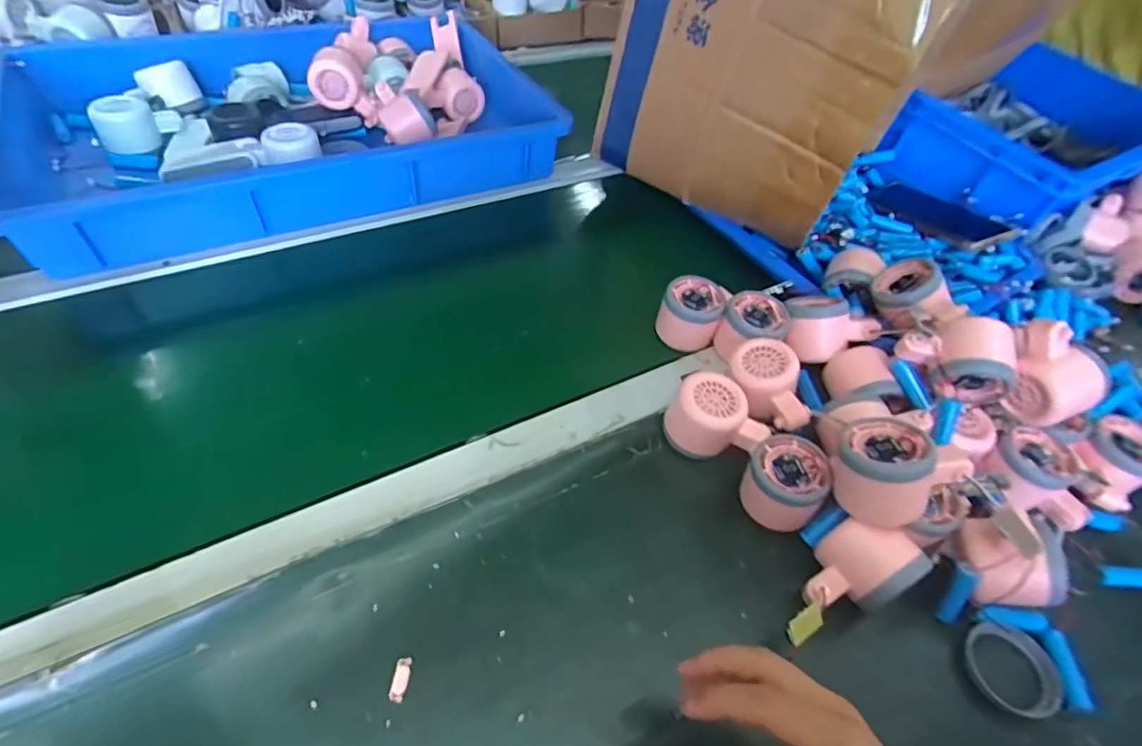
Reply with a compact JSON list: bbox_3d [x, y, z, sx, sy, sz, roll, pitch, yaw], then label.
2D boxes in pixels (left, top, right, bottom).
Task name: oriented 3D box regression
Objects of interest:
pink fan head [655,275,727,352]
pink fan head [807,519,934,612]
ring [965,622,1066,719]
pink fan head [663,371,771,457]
[{"bbox_3d":[0.117,-0.057,0.555,0.058,0.051,0.059,13,51,2],"label":"pink fan head"},{"bbox_3d":[0.201,0.139,0.396,0.083,0.052,0.057,-24,59,-25],"label":"pink fan head"},{"bbox_3d":[0.306,0.202,0.384,0.061,0.007,0.056,4,51,-5],"label":"ring"},{"bbox_3d":[0.120,0.041,0.469,0.078,0.054,0.059,27,53,13],"label":"pink fan head"}]

